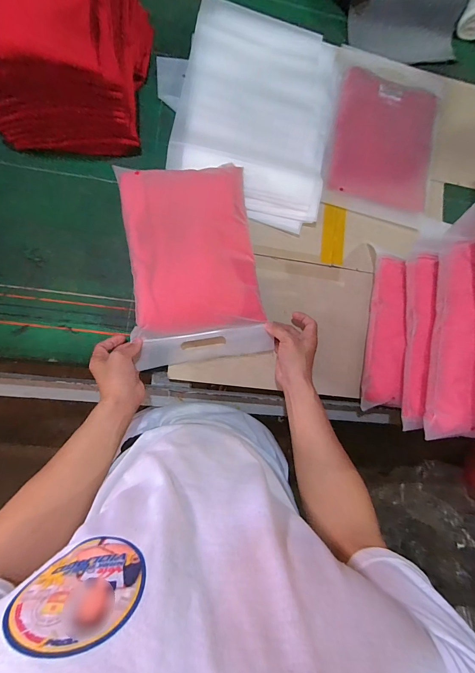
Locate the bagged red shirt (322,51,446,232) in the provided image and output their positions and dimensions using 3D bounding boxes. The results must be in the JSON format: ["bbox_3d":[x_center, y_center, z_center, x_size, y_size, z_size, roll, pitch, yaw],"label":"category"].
[{"bbox_3d":[0.311,-0.408,0.635,0.247,0.021,0.325,13,83,-7],"label":"bagged red shirt"}]

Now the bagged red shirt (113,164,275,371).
[{"bbox_3d":[-0.074,-0.123,0.523,0.211,0.057,0.325,-8,86,-9],"label":"bagged red shirt"}]

